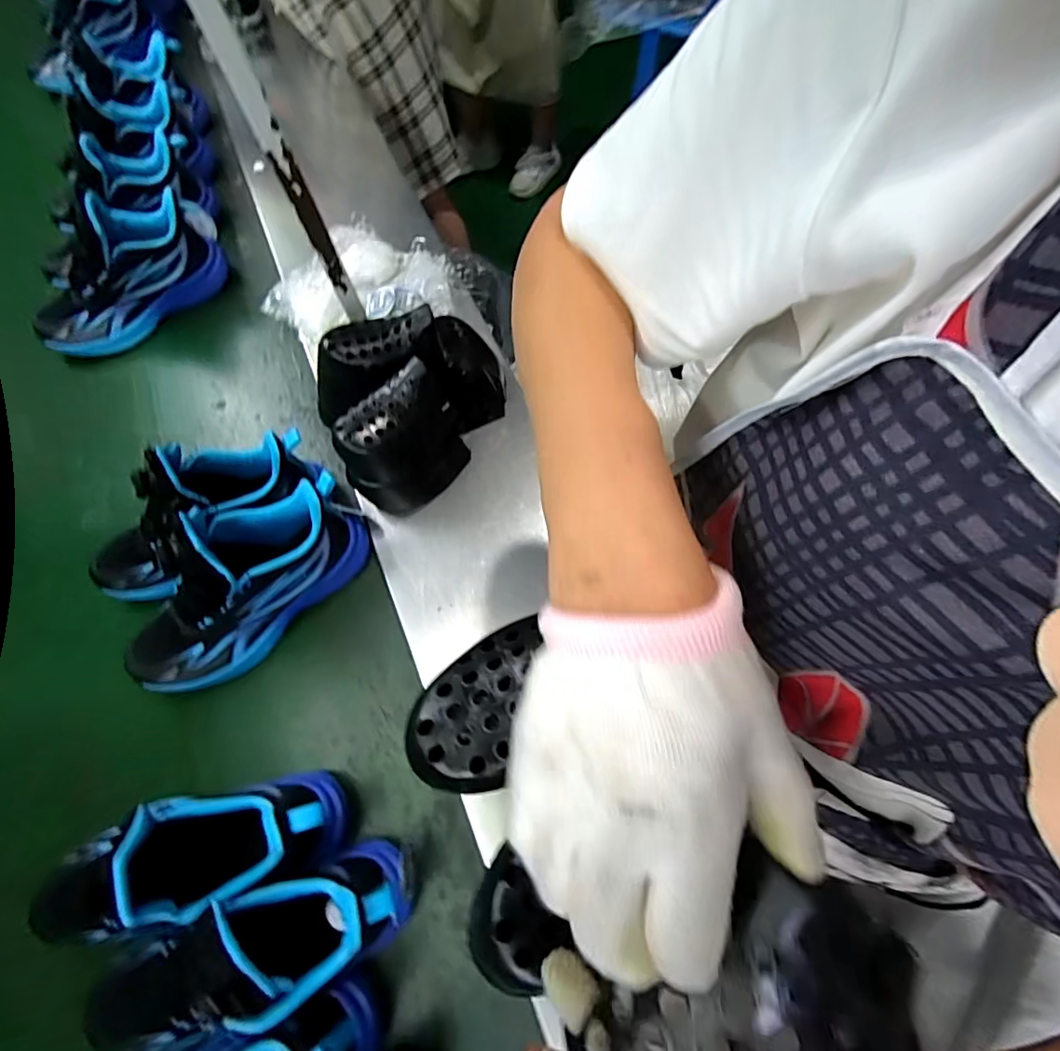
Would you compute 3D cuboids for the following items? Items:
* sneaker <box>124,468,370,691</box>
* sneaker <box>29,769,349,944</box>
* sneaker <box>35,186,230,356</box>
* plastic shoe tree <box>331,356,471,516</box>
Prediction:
[{"bbox_3d":[-0.298,0.057,0.518,0.267,0.144,0.102,-43,71,-14],"label":"sneaker"},{"bbox_3d":[-0.298,0.274,0.431,0.263,0.145,0.085,-15,67,-3],"label":"sneaker"},{"bbox_3d":[-0.574,-0.359,0.725,0.265,0.137,0.102,-39,71,-12],"label":"sneaker"},{"bbox_3d":[-0.136,-0.084,0.565,0.126,0.144,0.063,-34,70,-11],"label":"plastic shoe tree"}]

